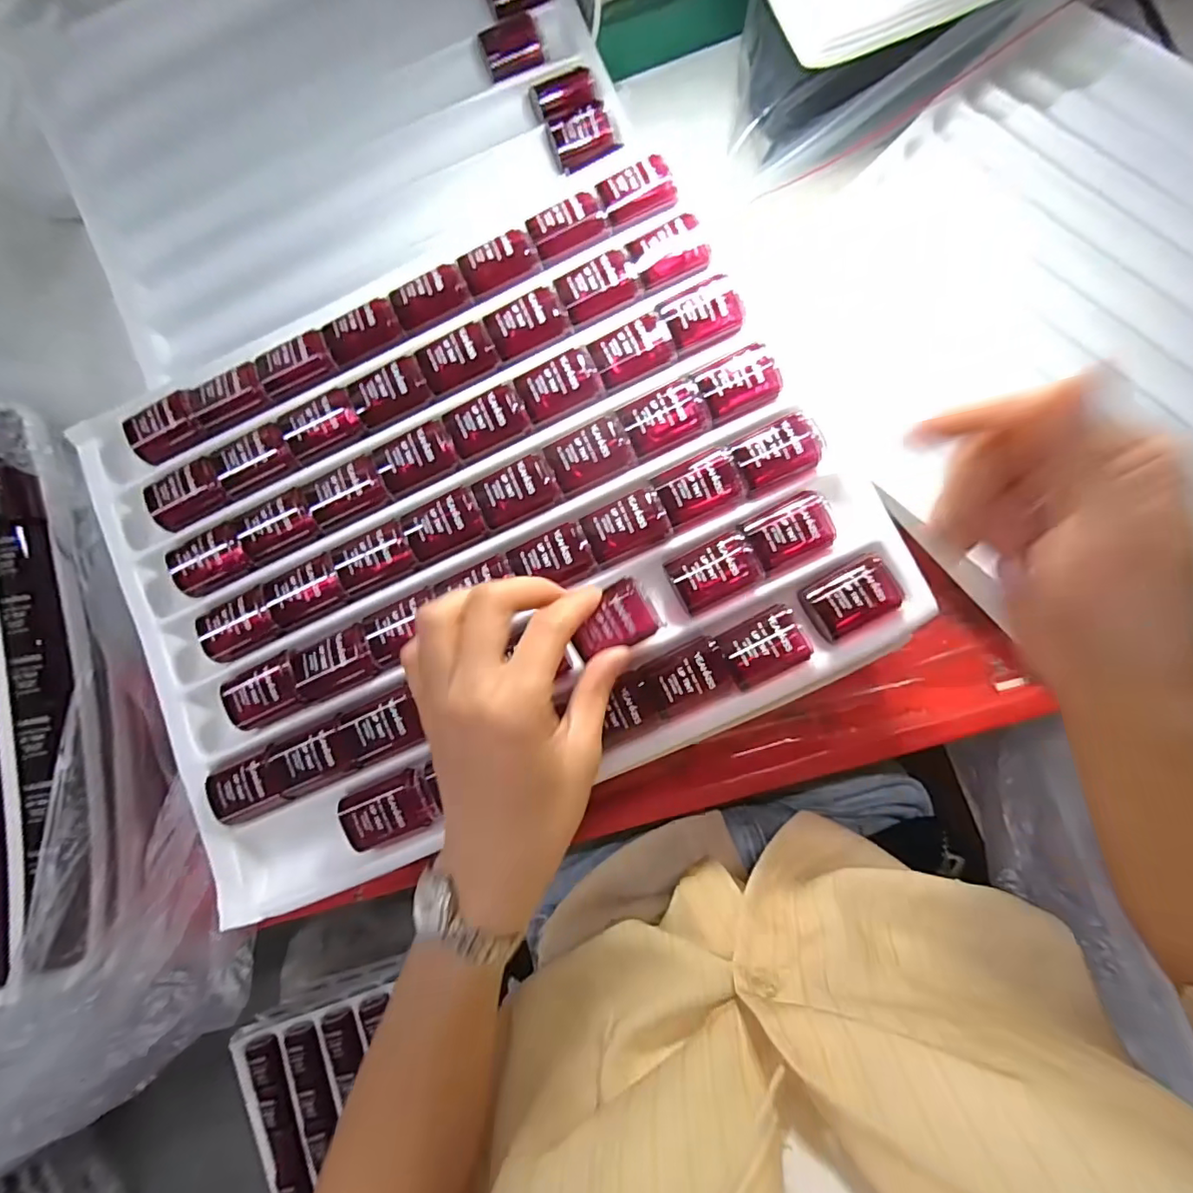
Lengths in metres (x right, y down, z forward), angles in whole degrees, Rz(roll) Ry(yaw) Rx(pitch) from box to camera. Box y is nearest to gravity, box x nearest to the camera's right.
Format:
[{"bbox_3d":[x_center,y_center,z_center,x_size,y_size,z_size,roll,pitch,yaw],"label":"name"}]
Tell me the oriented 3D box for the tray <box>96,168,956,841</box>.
[{"bbox_3d":[-0.054,-0.045,0.291,0.354,0.018,0.286,-22,82,3],"label":"tray"}]

